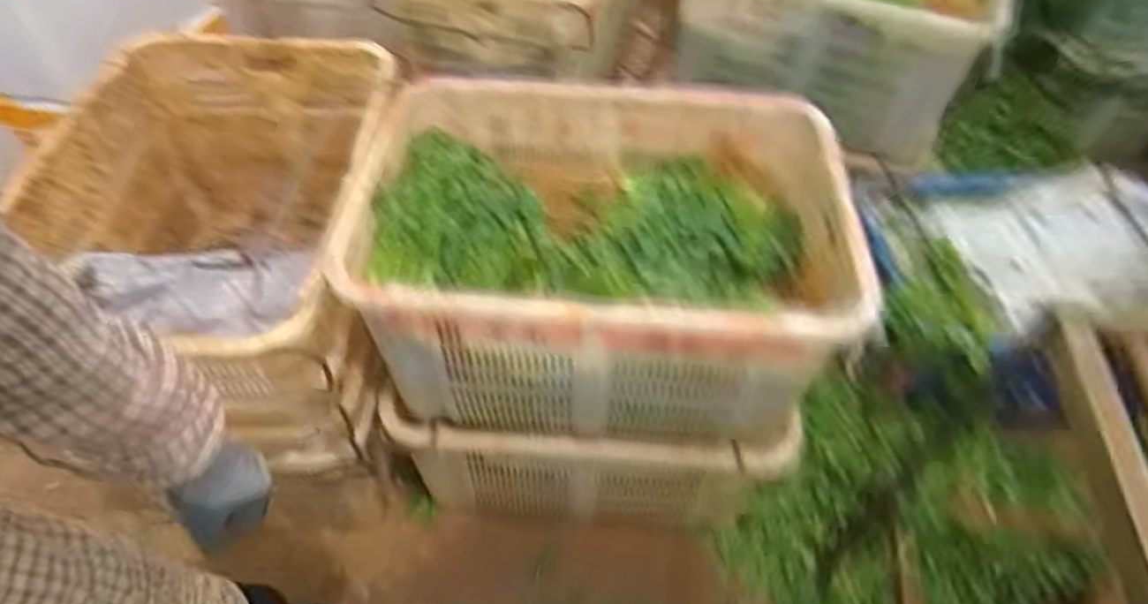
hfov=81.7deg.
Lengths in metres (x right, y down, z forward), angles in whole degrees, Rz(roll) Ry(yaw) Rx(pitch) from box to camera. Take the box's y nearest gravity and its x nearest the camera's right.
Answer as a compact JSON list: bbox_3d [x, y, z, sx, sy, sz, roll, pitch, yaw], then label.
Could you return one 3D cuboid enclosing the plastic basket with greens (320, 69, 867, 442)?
[{"bbox_3d":[0.036,-0.074,1.036,0.662,0.347,0.495,4,53,7],"label":"plastic basket with greens"}]

